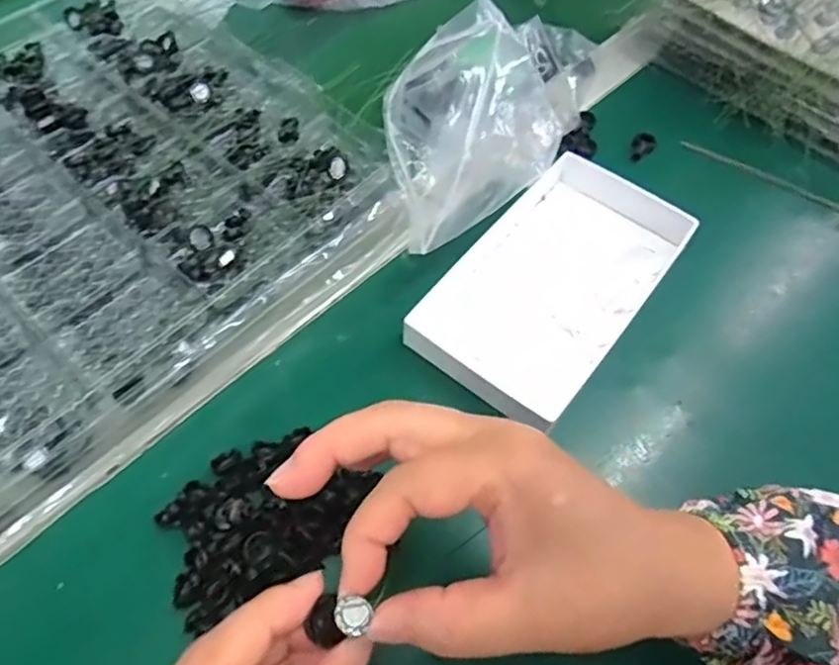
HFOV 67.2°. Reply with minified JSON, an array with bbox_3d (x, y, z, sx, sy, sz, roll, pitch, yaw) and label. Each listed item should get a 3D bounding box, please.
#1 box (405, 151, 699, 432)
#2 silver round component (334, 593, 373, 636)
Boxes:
[{"bbox_3d":[0.079,-0.032,0.386,0.104,0.026,0.178,34,64,17],"label":"box"},{"bbox_3d":[-0.021,0.088,0.197,0.011,0.004,0.011,1,60,-2],"label":"silver round component"}]

